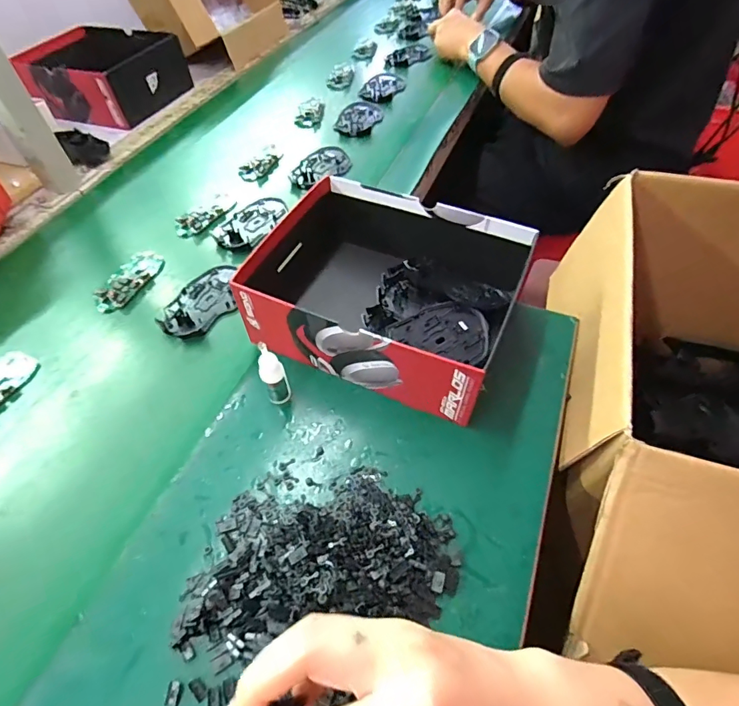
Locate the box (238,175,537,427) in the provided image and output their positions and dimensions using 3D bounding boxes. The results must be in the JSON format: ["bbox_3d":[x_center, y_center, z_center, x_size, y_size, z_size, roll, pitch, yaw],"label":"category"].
[{"bbox_3d":[0.023,-0.071,0.461,0.240,0.090,0.213,19,56,15],"label":"box"}]

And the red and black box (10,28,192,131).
[{"bbox_3d":[-0.465,-0.500,0.802,0.186,0.094,0.198,19,56,15],"label":"red and black box"}]

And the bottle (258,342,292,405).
[{"bbox_3d":[-0.086,0.020,0.402,0.022,0.077,0.015,-15,54,-10],"label":"bottle"}]

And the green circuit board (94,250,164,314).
[{"bbox_3d":[-0.292,-0.090,0.542,0.045,0.014,0.101,17,56,14],"label":"green circuit board"}]

